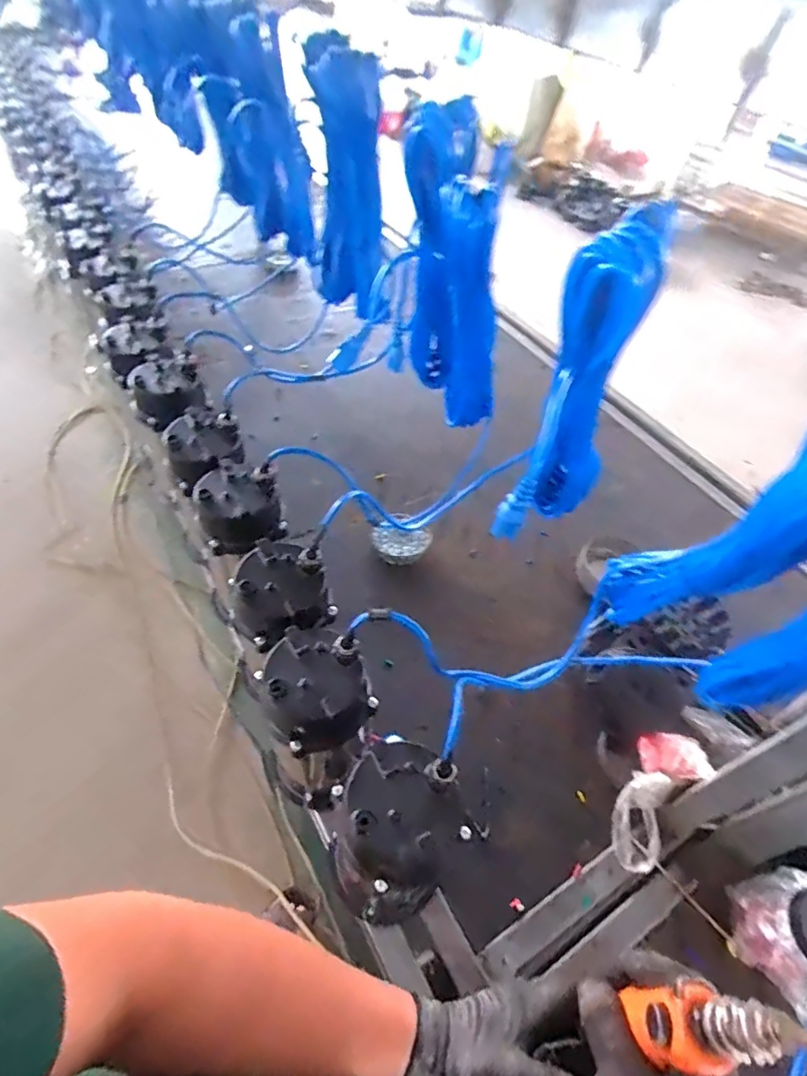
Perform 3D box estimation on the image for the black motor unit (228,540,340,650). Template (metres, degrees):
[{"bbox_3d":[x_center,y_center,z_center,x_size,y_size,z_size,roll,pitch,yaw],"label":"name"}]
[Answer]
[{"bbox_3d":[-0.153,0.069,0.687,0.111,0.070,0.122,-30,59,-27],"label":"black motor unit"}]

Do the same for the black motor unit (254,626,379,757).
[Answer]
[{"bbox_3d":[-0.099,0.165,0.606,0.122,0.067,0.112,39,57,24],"label":"black motor unit"}]

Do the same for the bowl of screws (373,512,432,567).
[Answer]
[{"bbox_3d":[-0.001,0.002,1.050,0.090,0.044,0.110,36,56,22],"label":"bowl of screws"}]

